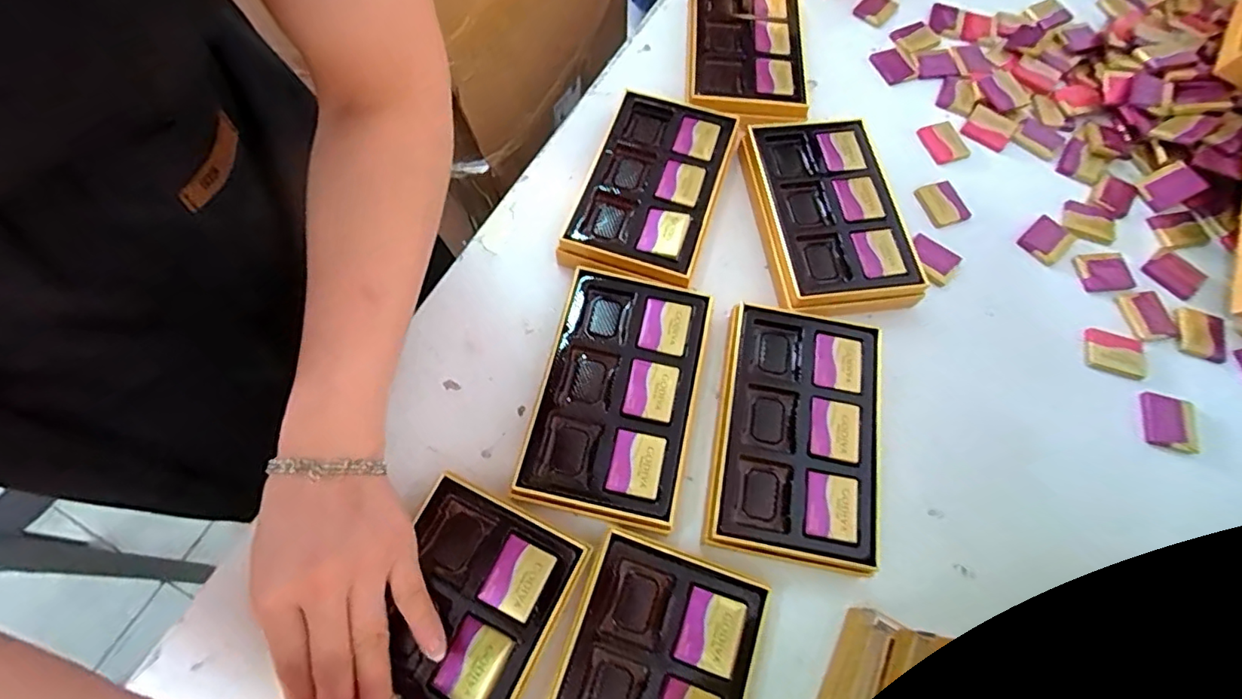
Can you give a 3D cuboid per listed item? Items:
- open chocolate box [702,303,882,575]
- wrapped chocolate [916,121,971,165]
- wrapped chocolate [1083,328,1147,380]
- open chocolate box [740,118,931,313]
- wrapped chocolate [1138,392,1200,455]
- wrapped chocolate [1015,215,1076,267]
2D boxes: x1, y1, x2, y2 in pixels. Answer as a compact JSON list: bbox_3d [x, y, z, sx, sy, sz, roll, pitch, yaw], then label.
[{"bbox_3d":[0.117,0.055,0.374,0.103,0.026,0.164,12,66,3],"label":"open chocolate box"},{"bbox_3d":[0.287,-0.184,0.497,0.034,0.004,0.043,-12,67,-7],"label":"wrapped chocolate"},{"bbox_3d":[0.371,0.003,0.420,0.040,0.005,0.033,14,66,4],"label":"wrapped chocolate"},{"bbox_3d":[0.162,-0.105,0.445,0.104,0.034,0.166,-6,66,-5],"label":"open chocolate box"},{"bbox_3d":[0.392,0.052,0.401,0.034,0.005,0.039,18,67,6],"label":"wrapped chocolate"},{"bbox_3d":[0.349,-0.090,0.458,0.043,0.004,0.031,-37,72,-16],"label":"wrapped chocolate"}]

